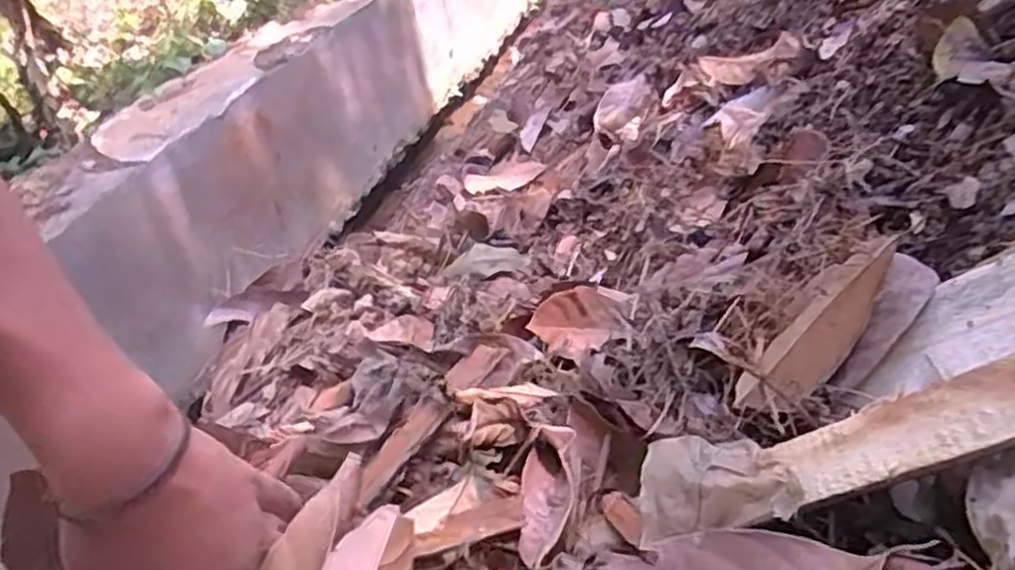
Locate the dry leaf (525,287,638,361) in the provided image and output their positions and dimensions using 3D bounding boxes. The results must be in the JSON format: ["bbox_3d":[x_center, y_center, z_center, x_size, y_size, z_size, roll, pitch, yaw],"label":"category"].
[{"bbox_3d":[0.068,0.026,0.635,0.116,0.045,0.044,-15,35,-42],"label":"dry leaf"}]

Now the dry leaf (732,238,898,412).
[{"bbox_3d":[0.190,0.028,0.470,0.127,0.027,0.043,-49,44,4],"label":"dry leaf"}]

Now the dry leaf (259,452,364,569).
[{"bbox_3d":[-0.098,0.129,0.406,0.027,0.021,0.139,0,16,6],"label":"dry leaf"}]

